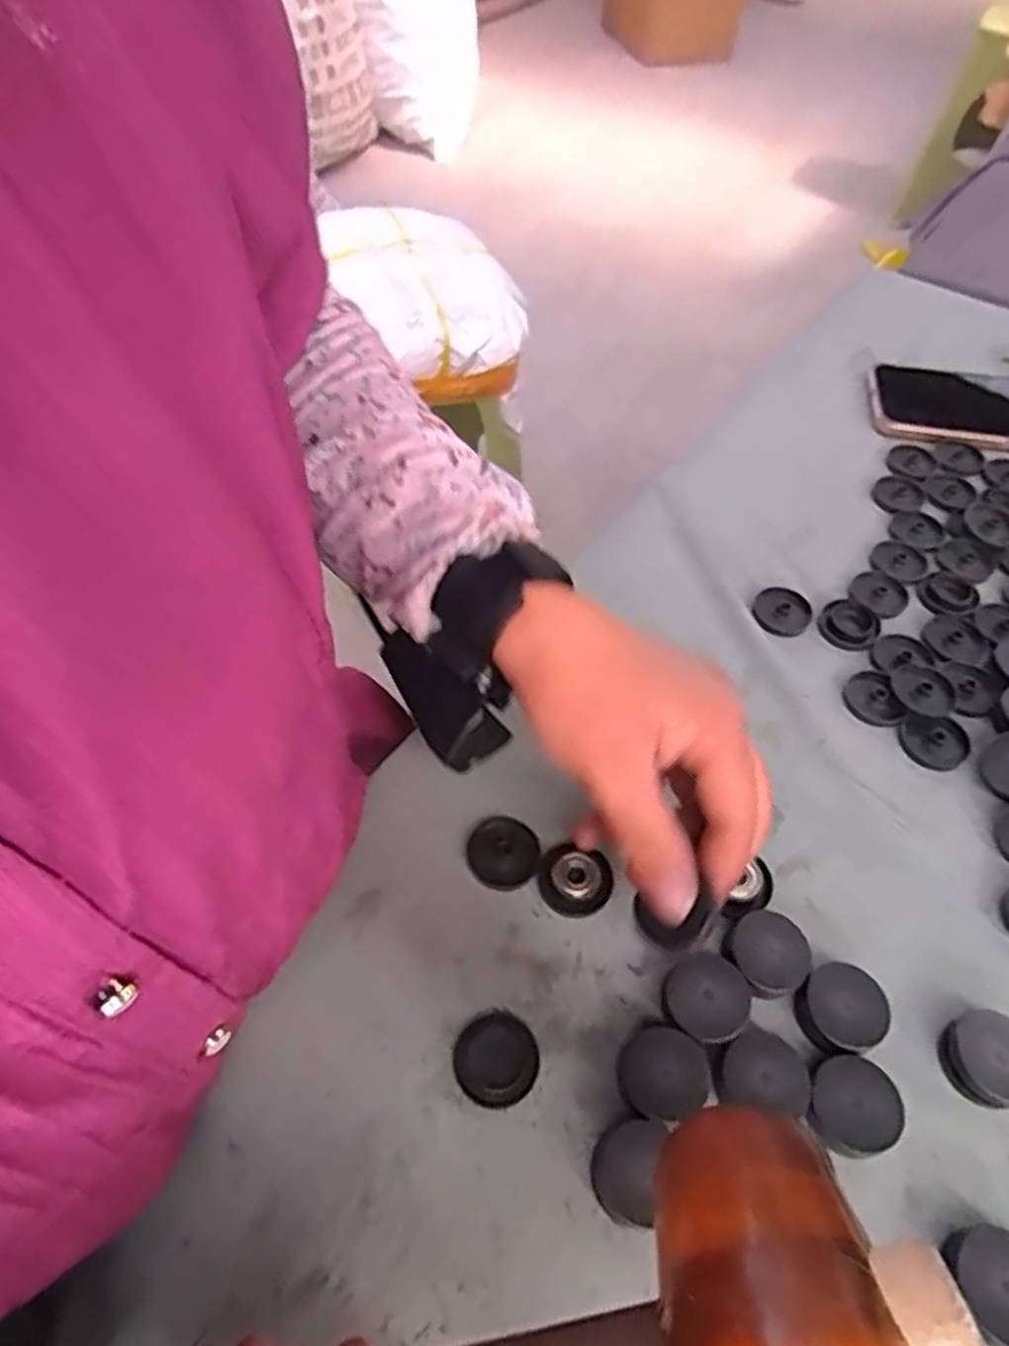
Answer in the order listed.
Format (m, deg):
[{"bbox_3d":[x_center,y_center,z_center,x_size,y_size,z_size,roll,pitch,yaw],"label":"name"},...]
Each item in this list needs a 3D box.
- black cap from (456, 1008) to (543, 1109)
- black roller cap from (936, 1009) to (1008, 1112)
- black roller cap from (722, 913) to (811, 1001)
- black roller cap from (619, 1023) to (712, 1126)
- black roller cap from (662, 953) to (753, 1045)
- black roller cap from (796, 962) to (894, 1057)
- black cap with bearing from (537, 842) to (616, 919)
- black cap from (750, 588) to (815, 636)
[{"bbox_3d":[-0.003,0.151,0.309,0.032,0.005,0.032,0,53,0],"label":"black cap"},{"bbox_3d":[0.191,0.152,0.310,0.034,0.012,0.033,0,53,0],"label":"black roller cap"},{"bbox_3d":[0.109,0.118,0.331,0.033,0.014,0.031,0,53,0],"label":"black roller cap"},{"bbox_3d":[0.060,0.154,0.302,0.033,0.016,0.032,0,53,0],"label":"black roller cap"},{"bbox_3d":[0.081,0.132,0.318,0.032,0.014,0.032,0,53,0],"label":"black roller cap"},{"bbox_3d":[0.135,0.136,0.318,0.032,0.014,0.032,0,53,0],"label":"black roller cap"},{"bbox_3d":[0.032,0.093,0.351,0.033,0.011,0.029,8,53,5],"label":"black cap with bearing"},{"bbox_3d":[0.159,-0.035,0.454,0.034,0.004,0.032,0,53,0],"label":"black cap"}]

